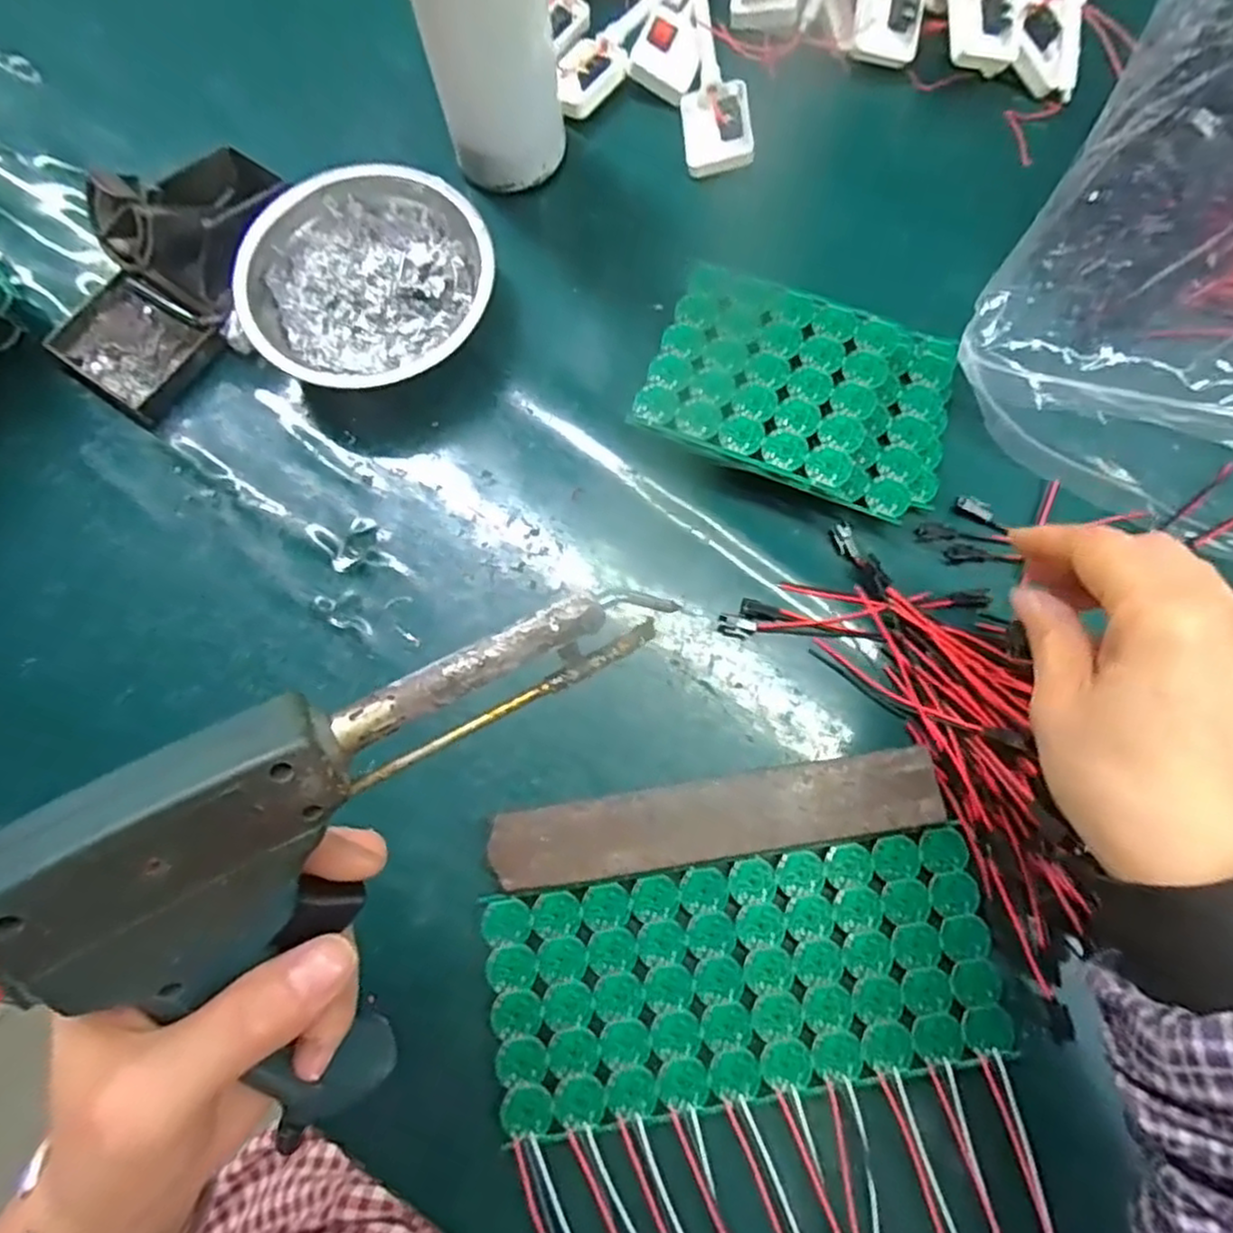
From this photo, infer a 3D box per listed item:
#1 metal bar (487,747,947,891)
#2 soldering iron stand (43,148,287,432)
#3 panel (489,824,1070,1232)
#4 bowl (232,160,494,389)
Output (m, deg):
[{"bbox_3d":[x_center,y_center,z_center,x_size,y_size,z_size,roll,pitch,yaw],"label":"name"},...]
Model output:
[{"bbox_3d":[0.045,0.091,0.323,0.197,0.009,0.035,-8,76,-2],"label":"metal bar"},{"bbox_3d":[-0.228,-0.181,0.363,0.074,0.066,0.148,39,80,9],"label":"soldering iron stand"},{"bbox_3d":[0.068,0.221,0.298,0.212,0.010,0.225,-9,76,-2],"label":"panel"},{"bbox_3d":[-0.128,-0.173,0.378,0.122,0.038,0.115,0,76,0],"label":"bowl"}]

